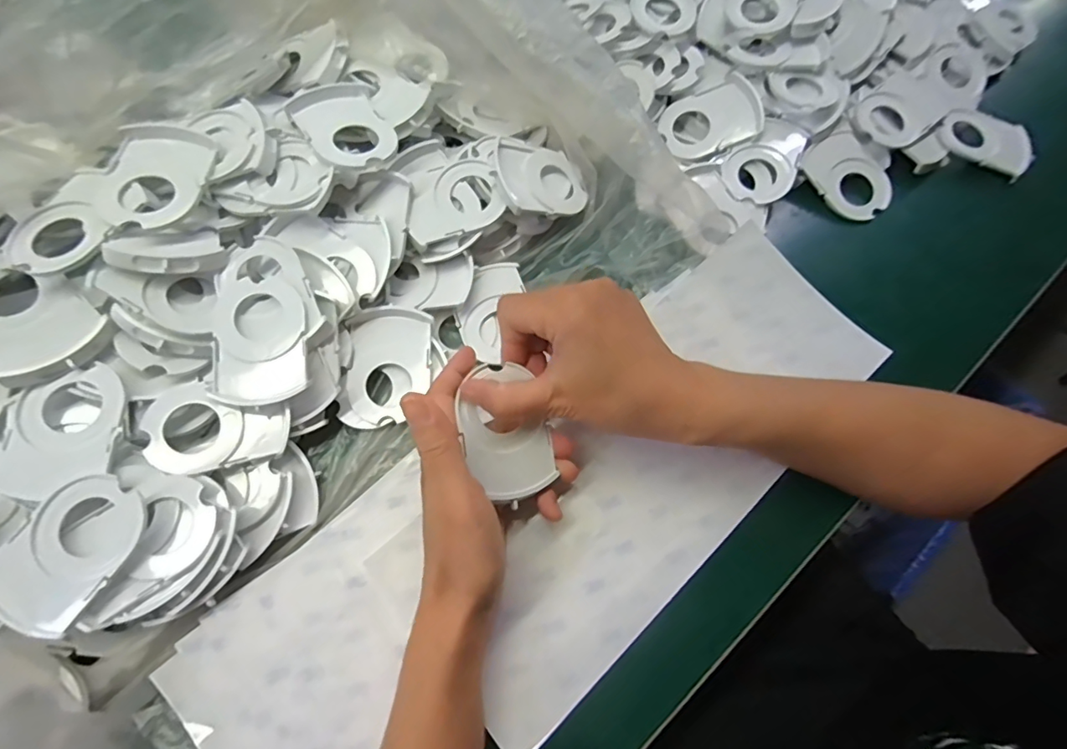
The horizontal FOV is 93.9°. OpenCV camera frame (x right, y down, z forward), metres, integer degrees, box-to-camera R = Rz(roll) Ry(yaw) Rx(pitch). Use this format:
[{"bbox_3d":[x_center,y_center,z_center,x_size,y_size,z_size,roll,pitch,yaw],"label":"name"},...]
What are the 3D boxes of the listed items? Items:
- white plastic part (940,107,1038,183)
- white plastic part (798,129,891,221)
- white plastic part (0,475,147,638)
[{"bbox_3d":[0.392,-0.203,0.430,0.077,0.006,0.052,29,86,6],"label":"white plastic part"},{"bbox_3d":[0.259,-0.164,0.410,0.058,0.008,0.074,-41,89,-6],"label":"white plastic part"},{"bbox_3d":[-0.235,0.090,0.253,0.055,0.010,0.073,33,71,13],"label":"white plastic part"}]

